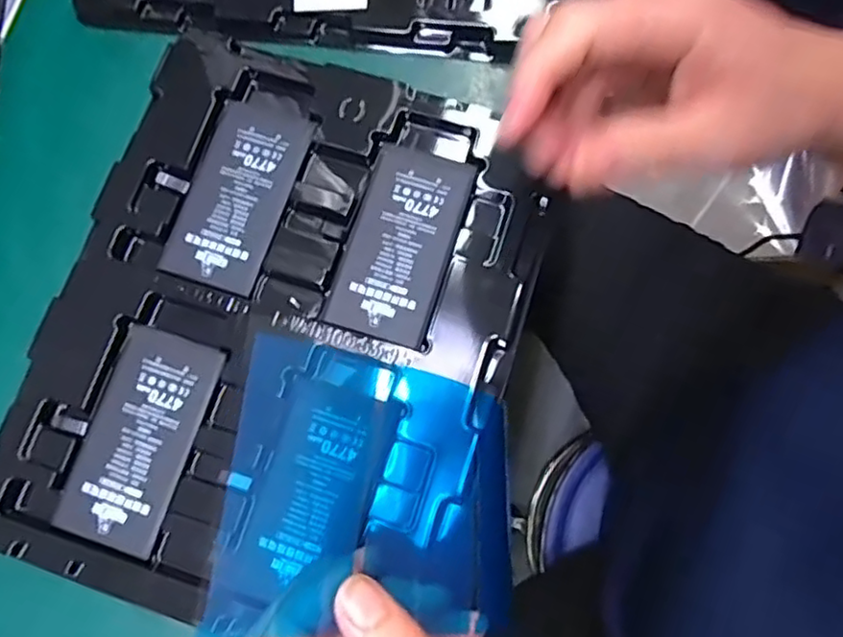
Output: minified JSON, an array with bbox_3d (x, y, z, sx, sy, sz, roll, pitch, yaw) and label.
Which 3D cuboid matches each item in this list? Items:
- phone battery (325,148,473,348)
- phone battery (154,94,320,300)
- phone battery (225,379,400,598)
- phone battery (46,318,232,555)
[{"bbox_3d":[-0.010,-0.038,0.314,0.050,0.005,0.098,17,79,7],"label":"phone battery"},{"bbox_3d":[-0.092,-0.067,0.325,0.051,0.006,0.106,17,79,7],"label":"phone battery"},{"bbox_3d":[-0.048,0.079,0.288,0.049,0.004,0.096,18,79,7],"label":"phone battery"},{"bbox_3d":[-0.132,0.055,0.299,0.050,0.005,0.097,17,79,7],"label":"phone battery"}]

